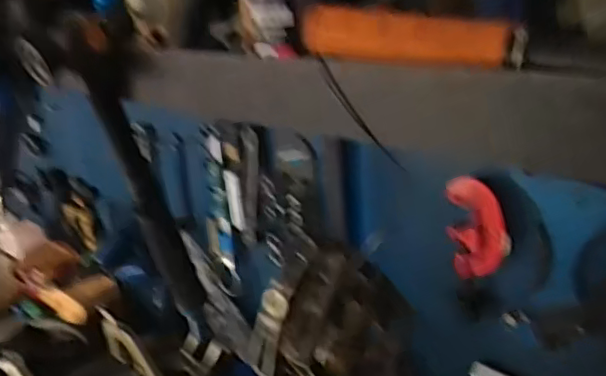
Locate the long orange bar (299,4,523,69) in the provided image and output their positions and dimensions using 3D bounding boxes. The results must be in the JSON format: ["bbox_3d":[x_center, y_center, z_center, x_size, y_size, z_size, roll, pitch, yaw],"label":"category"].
[{"bbox_3d":[0.056,-0.086,0.344,0.134,0.025,0.019,11,27,40],"label":"long orange bar"}]

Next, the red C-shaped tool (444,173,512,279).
[{"bbox_3d":[0.166,0.039,0.582,0.060,0.101,0.013,5,23,29],"label":"red C-shaped tool"}]

